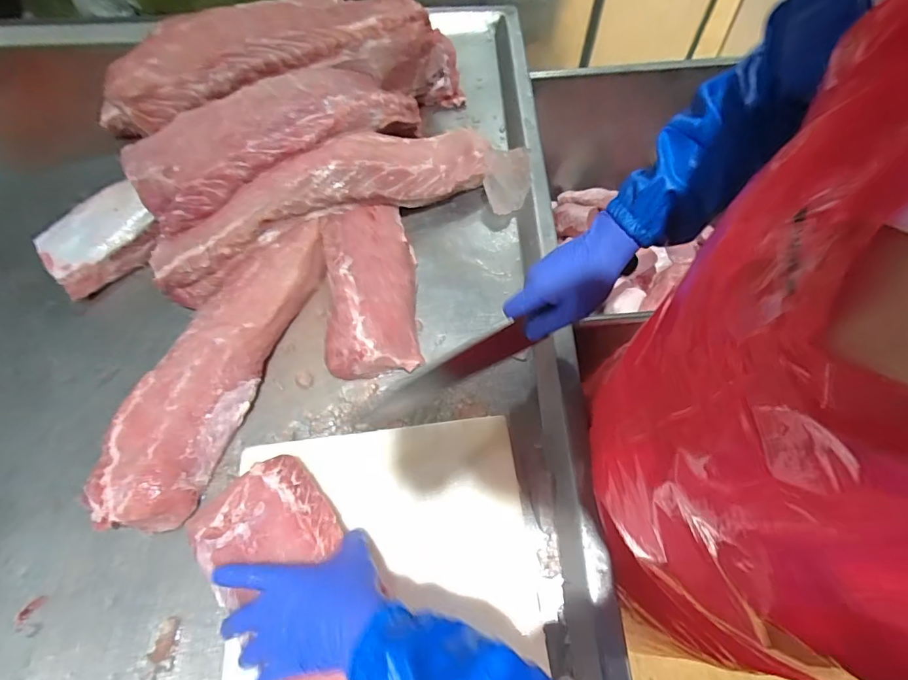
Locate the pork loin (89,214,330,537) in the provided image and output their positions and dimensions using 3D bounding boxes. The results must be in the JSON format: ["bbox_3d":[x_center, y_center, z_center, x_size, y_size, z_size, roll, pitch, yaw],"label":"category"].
[{"bbox_3d":[-0.290,0.025,0.571,0.117,0.057,0.401,17,64,8],"label":"pork loin"}]

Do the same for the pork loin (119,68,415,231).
[{"bbox_3d":[-0.237,-0.288,0.640,0.405,0.084,0.110,-30,68,-11],"label":"pork loin"}]

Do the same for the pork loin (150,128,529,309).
[{"bbox_3d":[-0.150,-0.199,0.657,0.539,0.101,0.146,-21,67,-7],"label":"pork loin"}]

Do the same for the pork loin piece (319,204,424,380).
[{"bbox_3d":[-0.111,-0.074,0.613,0.116,0.069,0.236,-7,63,-3],"label":"pork loin piece"}]

